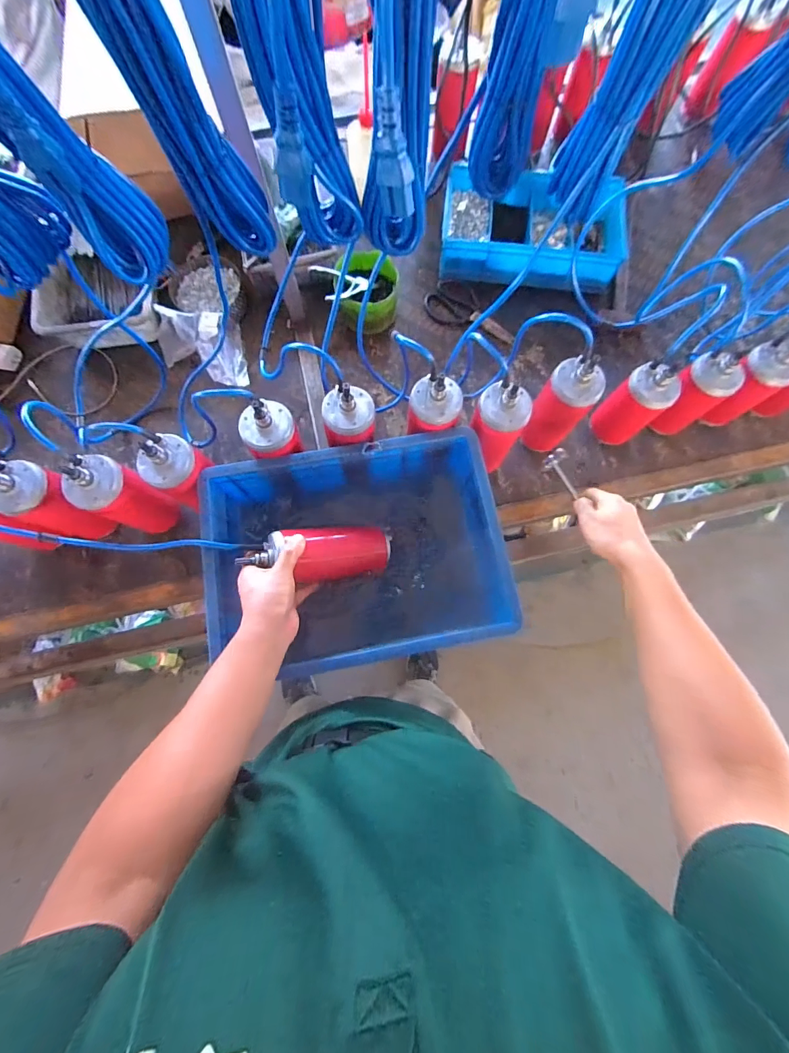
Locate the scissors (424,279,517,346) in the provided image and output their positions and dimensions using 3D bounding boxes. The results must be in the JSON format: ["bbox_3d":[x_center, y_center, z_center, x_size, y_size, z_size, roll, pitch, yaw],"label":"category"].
[{"bbox_3d":[0.149,-0.416,0.785,0.191,0.019,0.089,41,79,9],"label":"scissors"}]

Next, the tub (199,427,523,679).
[{"bbox_3d":[-0.056,0.028,0.591,0.397,0.116,0.271,-8,76,-2],"label":"tub"}]

